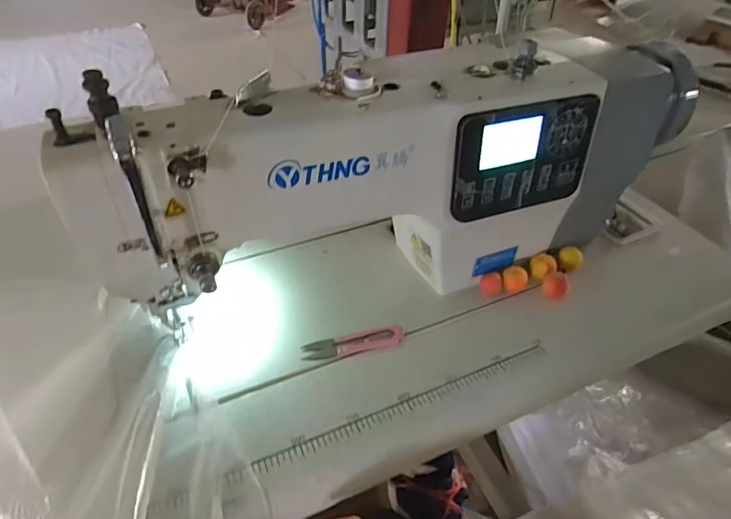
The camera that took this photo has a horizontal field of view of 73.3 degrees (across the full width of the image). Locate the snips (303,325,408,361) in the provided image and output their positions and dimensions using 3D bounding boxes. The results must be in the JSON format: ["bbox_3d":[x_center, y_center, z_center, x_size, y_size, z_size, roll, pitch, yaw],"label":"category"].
[{"bbox_3d":[-0.011,0.082,0.490,0.101,0.008,0.023,-9,44,-11],"label":"snips"}]

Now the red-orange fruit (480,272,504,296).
[{"bbox_3d":[0.141,0.028,0.550,0.021,0.020,0.021,1,43,-1],"label":"red-orange fruit"}]

